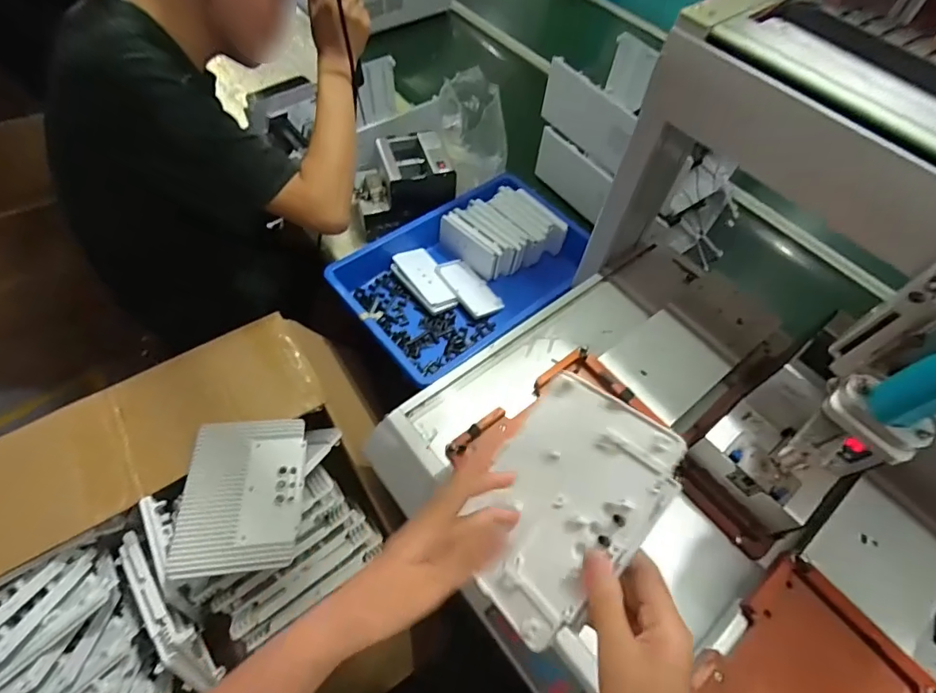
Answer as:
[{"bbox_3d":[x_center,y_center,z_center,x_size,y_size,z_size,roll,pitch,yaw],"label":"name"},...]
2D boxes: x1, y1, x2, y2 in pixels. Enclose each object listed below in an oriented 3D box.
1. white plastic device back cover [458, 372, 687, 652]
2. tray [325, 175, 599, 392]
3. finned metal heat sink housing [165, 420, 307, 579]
[{"bbox_3d":[0.074,0.123,0.383,0.137,0.009,0.187,32,86,46],"label":"white plastic device back cover"},{"bbox_3d":[0.000,-0.134,0.875,0.436,0.081,0.291,-35,67,-22],"label":"tray"},{"bbox_3d":[-0.273,0.177,0.575,0.133,0.028,0.179,-4,59,-7],"label":"finned metal heat sink housing"}]

